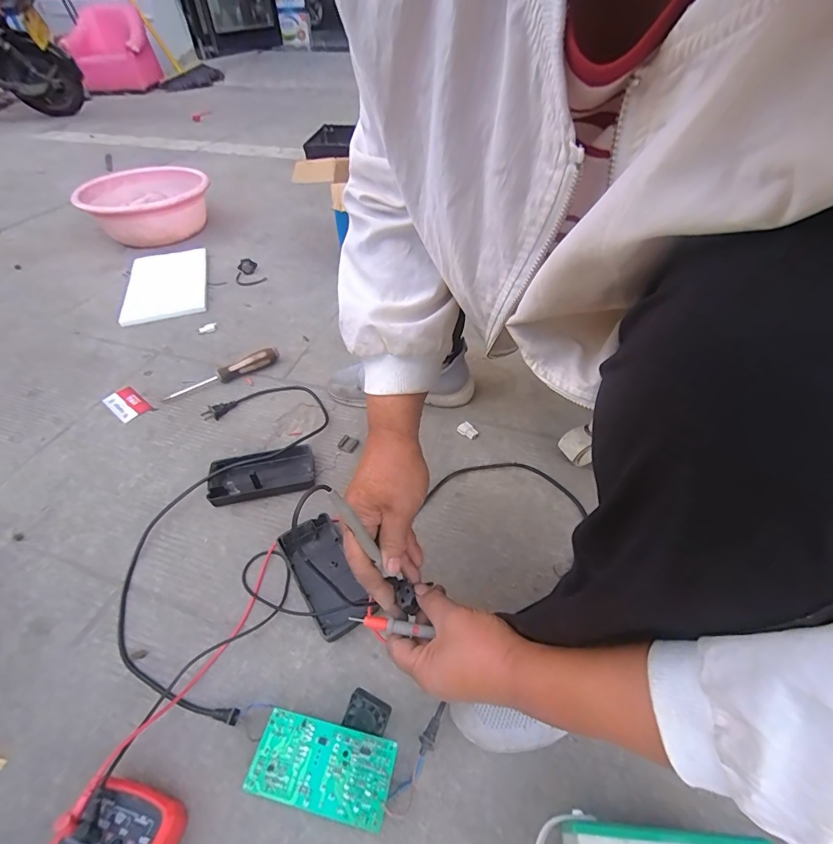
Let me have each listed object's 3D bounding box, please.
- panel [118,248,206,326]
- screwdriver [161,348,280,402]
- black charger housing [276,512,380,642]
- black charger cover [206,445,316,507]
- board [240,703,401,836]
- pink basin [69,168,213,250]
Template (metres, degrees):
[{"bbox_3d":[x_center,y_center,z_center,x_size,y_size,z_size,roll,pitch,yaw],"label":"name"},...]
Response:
[{"bbox_3d":[-0.614,-0.340,1.022,0.180,0.015,0.336,-15,47,-14],"label":"panel"},{"bbox_3d":[-0.353,-0.091,0.764,0.210,0.029,0.037,-25,50,-22],"label":"screwdriver"},{"bbox_3d":[-0.109,0.181,0.504,0.070,0.025,0.143,-27,51,-24],"label":"black charger housing"},{"bbox_3d":[-0.223,0.076,0.608,0.142,0.028,0.072,-10,46,-9],"label":"black charger cover"},{"bbox_3d":[-0.082,0.309,0.374,0.119,0.035,0.062,9,46,9],"label":"board"},{"bbox_3d":[-0.790,-0.642,1.241,0.337,0.132,0.381,-24,50,-22],"label":"pink basin"}]

